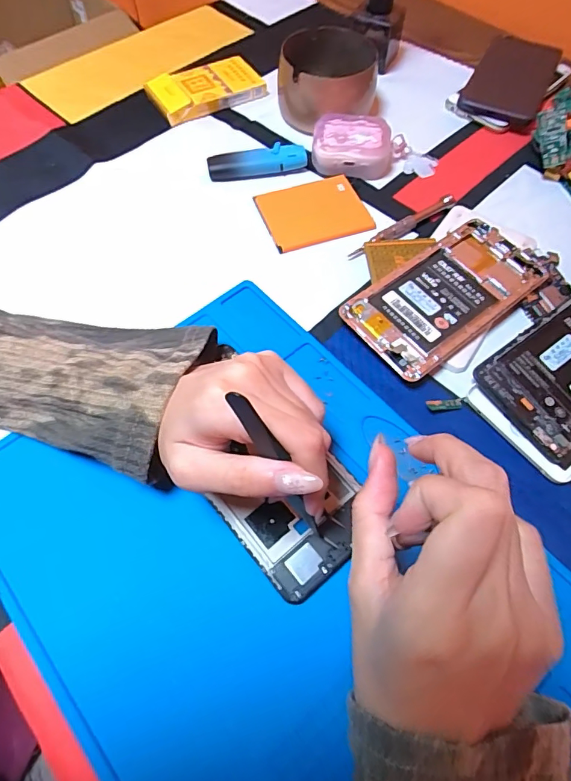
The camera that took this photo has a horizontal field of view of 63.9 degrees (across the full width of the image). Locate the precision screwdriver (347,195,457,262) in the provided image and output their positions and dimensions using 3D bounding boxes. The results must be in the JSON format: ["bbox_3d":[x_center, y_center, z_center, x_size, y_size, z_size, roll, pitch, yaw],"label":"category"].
[{"bbox_3d":[0.090,-0.127,0.353,0.107,0.005,0.011,-35,68,-16],"label":"precision screwdriver"}]

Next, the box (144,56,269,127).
[{"bbox_3d":[-0.075,-0.286,0.433,0.104,0.021,0.055,-29,67,-14],"label":"box"}]

